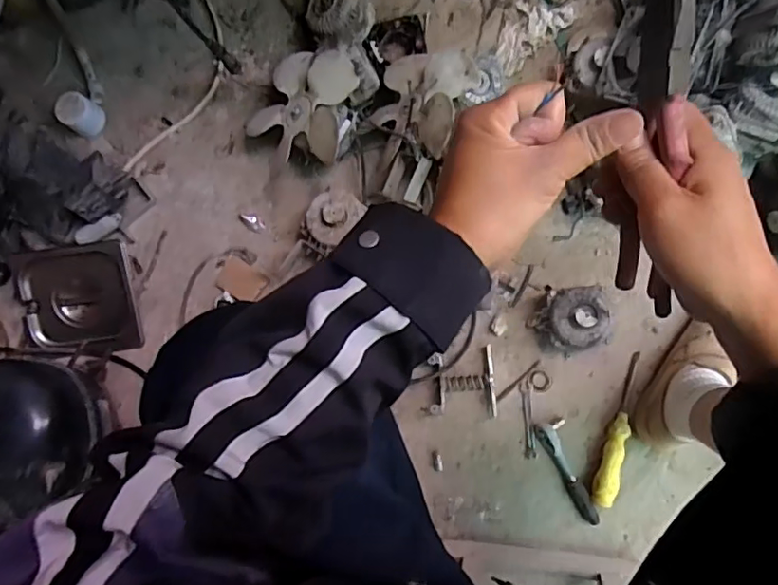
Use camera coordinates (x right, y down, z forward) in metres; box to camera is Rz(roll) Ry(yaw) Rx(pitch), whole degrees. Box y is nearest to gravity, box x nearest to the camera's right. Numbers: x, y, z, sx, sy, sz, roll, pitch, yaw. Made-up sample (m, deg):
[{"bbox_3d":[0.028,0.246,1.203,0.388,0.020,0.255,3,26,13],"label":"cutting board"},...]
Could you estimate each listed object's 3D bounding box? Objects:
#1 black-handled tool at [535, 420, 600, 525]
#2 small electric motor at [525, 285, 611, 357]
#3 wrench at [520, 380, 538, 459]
[{"bbox_3d":[0.247,0.242,0.760,0.037,0.021,0.147,-26,83,0],"label":"black-handled tool"},{"bbox_3d":[0.242,0.037,0.754,0.093,0.075,0.085,-3,84,3],"label":"small electric motor"},{"bbox_3d":[0.193,0.175,0.777,0.017,0.004,0.105,-2,84,3],"label":"wrench"}]

